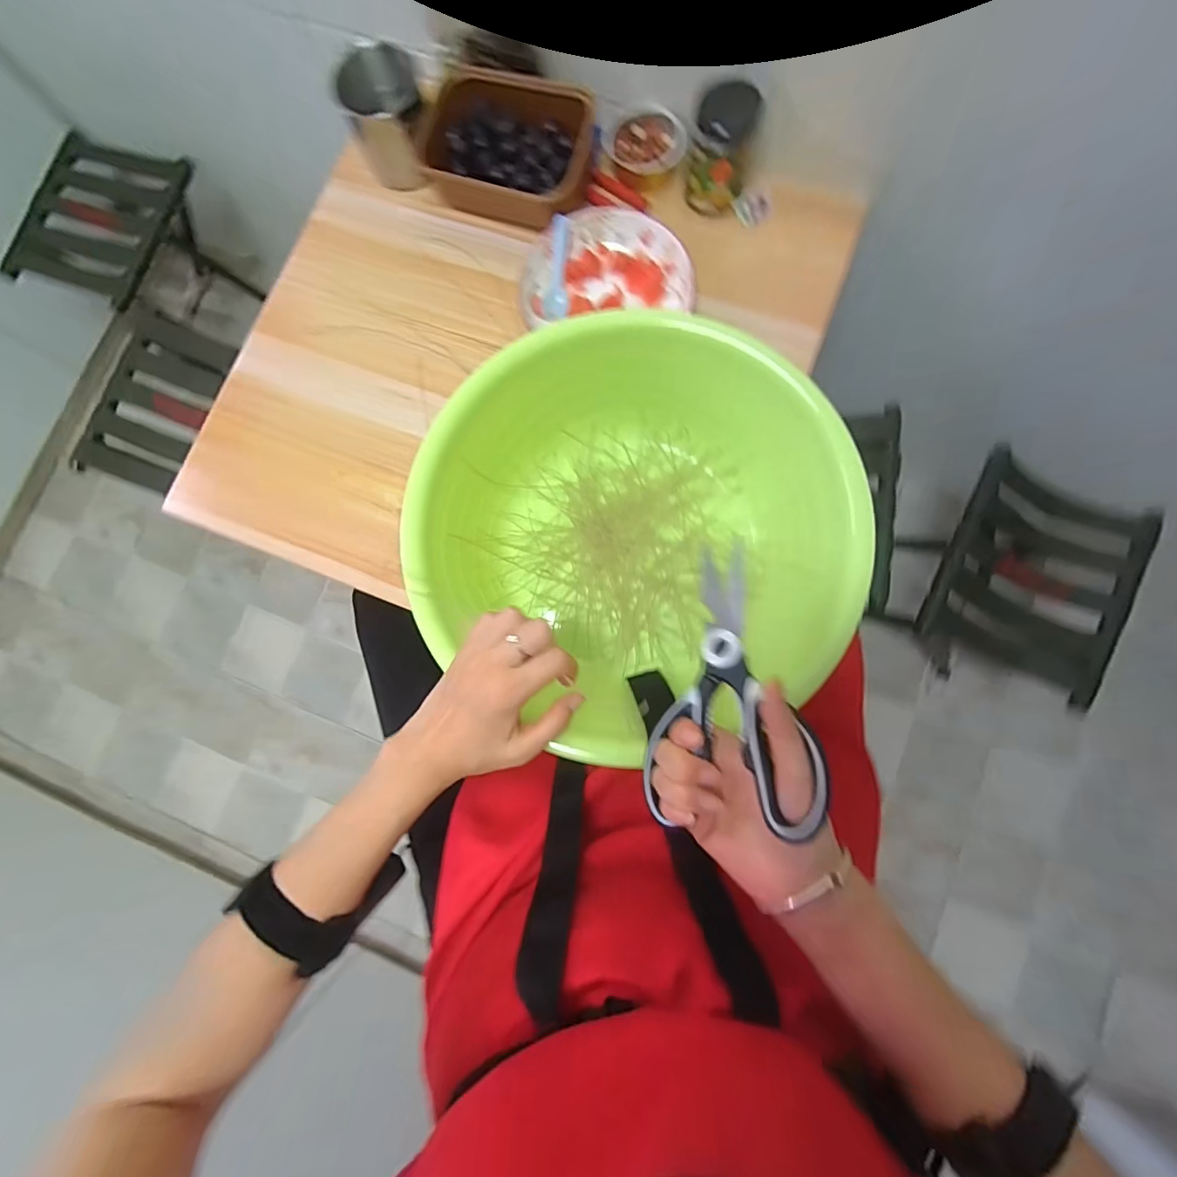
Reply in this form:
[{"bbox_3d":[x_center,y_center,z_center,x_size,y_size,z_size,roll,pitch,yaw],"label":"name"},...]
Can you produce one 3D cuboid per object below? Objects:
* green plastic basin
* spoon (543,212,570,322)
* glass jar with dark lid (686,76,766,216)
[{"bbox_3d":[0.048,-0.042,0.439,0.335,0.134,0.337,0,82,3],"label":"green plastic basin"},{"bbox_3d":[-0.034,-0.333,0.530,0.025,0.036,0.098,3,82,4],"label":"spoon"},{"bbox_3d":[0.134,-0.440,0.505,0.055,0.088,0.051,0,82,3],"label":"glass jar with dark lid"}]

